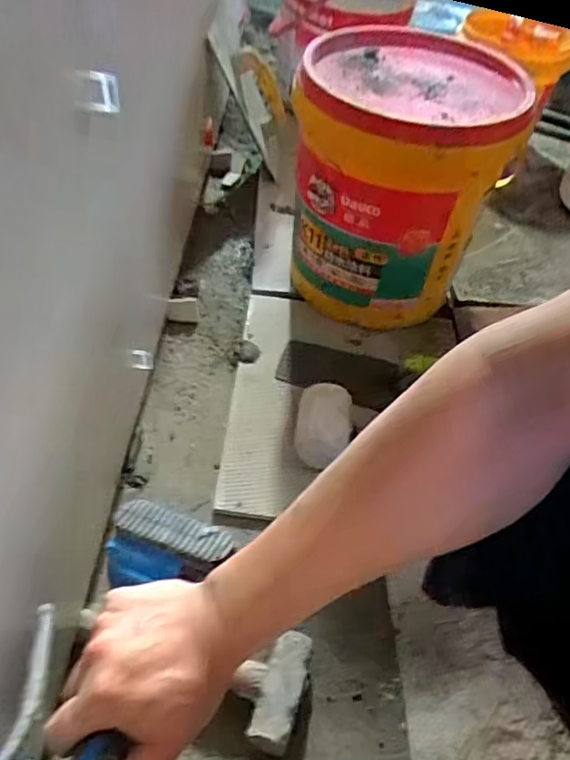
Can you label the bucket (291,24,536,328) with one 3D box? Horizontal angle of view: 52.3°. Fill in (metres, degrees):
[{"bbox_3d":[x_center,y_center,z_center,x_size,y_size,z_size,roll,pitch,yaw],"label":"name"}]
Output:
[{"bbox_3d":[0.162,-0.299,0.899,0.297,0.343,0.312,2,50,-3],"label":"bucket"}]

